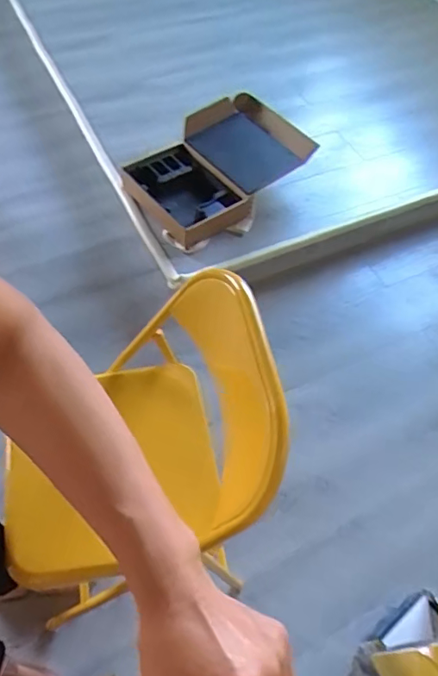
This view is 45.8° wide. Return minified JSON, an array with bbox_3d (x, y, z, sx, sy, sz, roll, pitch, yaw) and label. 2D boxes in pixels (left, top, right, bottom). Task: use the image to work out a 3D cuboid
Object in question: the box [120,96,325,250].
[{"bbox_3d":[0.002,-0.603,1.763,0.645,0.126,0.441,-37,65,-22],"label":"box"}]

